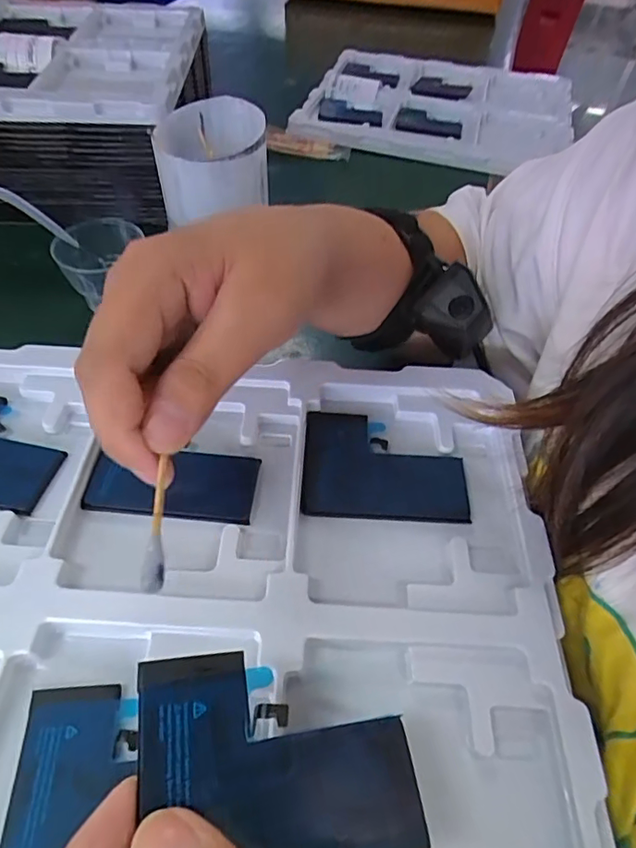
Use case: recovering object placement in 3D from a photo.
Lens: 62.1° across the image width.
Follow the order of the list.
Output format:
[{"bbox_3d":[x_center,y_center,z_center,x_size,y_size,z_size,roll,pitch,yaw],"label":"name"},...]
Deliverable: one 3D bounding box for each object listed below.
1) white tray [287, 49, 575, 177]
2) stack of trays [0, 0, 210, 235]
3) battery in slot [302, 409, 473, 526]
[{"bbox_3d":[0.156,-0.399,0.659,0.304,0.022,0.292,15,51,8],"label":"white tray"},{"bbox_3d":[-0.272,-0.310,0.509,0.306,0.107,0.263,0,51,-4],"label":"stack of trays"},{"bbox_3d":[0.032,0.020,0.259,0.077,0.005,0.059,4,51,0],"label":"battery in slot"}]

